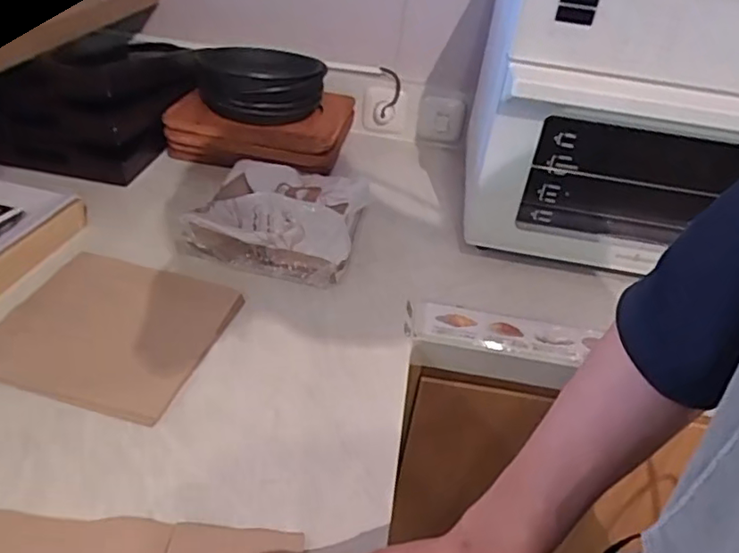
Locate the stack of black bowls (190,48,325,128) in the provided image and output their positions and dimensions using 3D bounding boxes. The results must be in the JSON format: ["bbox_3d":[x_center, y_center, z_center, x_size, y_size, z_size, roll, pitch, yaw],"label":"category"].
[{"bbox_3d":[-0.174,-0.316,0.984,0.189,0.084,0.164,1,35,-9],"label":"stack of black bowls"}]

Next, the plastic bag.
[{"bbox_3d":[-0.115,-0.091,0.809,0.202,0.081,0.225,11,35,5],"label":"plastic bag"}]

